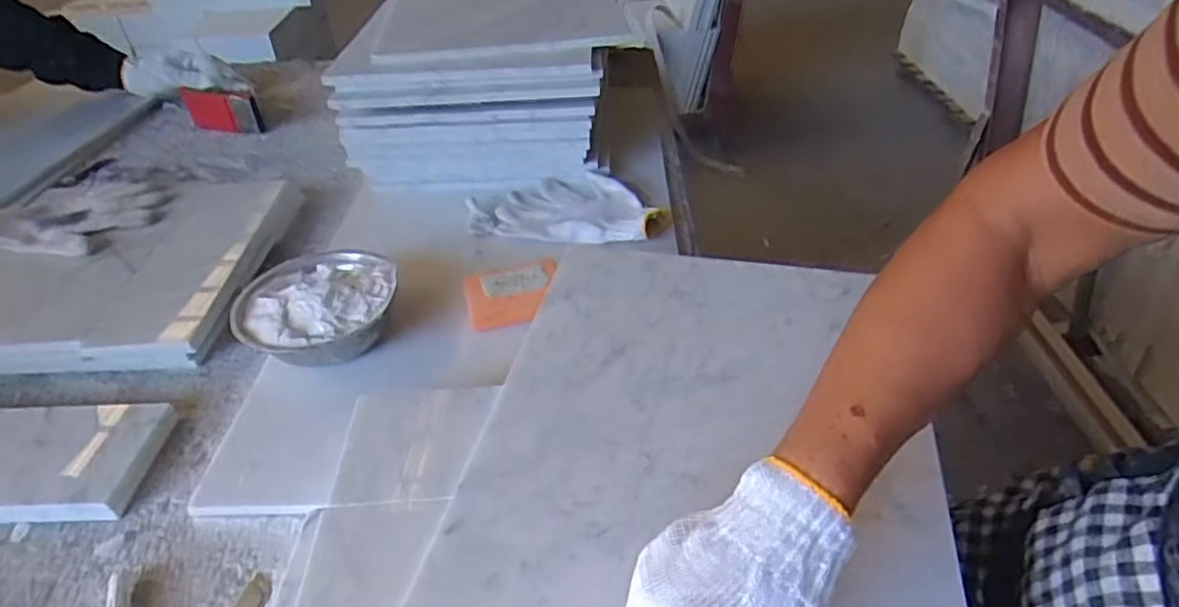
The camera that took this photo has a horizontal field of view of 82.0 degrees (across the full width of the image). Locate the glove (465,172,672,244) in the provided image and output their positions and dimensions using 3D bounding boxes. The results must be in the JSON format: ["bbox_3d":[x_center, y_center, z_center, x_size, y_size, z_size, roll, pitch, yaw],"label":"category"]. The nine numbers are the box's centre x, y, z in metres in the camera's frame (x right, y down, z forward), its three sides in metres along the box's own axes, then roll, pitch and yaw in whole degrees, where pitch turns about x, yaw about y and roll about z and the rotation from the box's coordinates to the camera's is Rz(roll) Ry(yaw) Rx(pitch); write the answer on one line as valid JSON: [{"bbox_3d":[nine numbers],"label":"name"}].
[{"bbox_3d":[-0.022,-0.113,0.804,0.226,0.029,0.139,4,38,9],"label":"glove"}]

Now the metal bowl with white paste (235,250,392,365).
[{"bbox_3d":[-0.249,0.009,0.634,0.139,0.056,0.138,-5,38,4],"label":"metal bowl with white paste"}]

